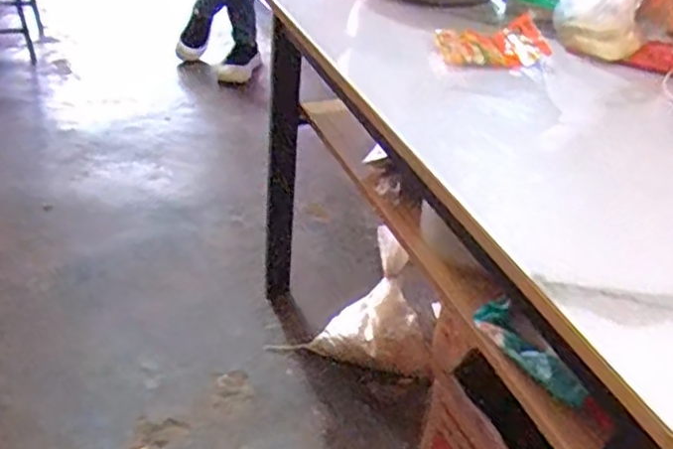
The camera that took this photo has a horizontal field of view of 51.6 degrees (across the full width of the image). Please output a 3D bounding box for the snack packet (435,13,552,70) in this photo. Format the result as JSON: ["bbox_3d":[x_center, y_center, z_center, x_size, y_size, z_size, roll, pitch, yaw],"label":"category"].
[{"bbox_3d":[0.206,-0.239,0.927,0.142,0.039,0.073,-5,37,-15],"label":"snack packet"}]

